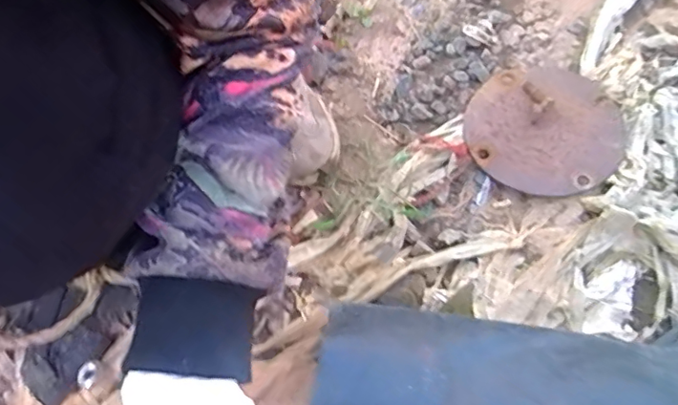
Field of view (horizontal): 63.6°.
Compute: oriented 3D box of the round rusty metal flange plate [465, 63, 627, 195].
[{"bbox_3d":[0.199,-0.074,0.528,0.143,0.015,0.140,-3,65,6],"label":"round rusty metal flange plate"}]

